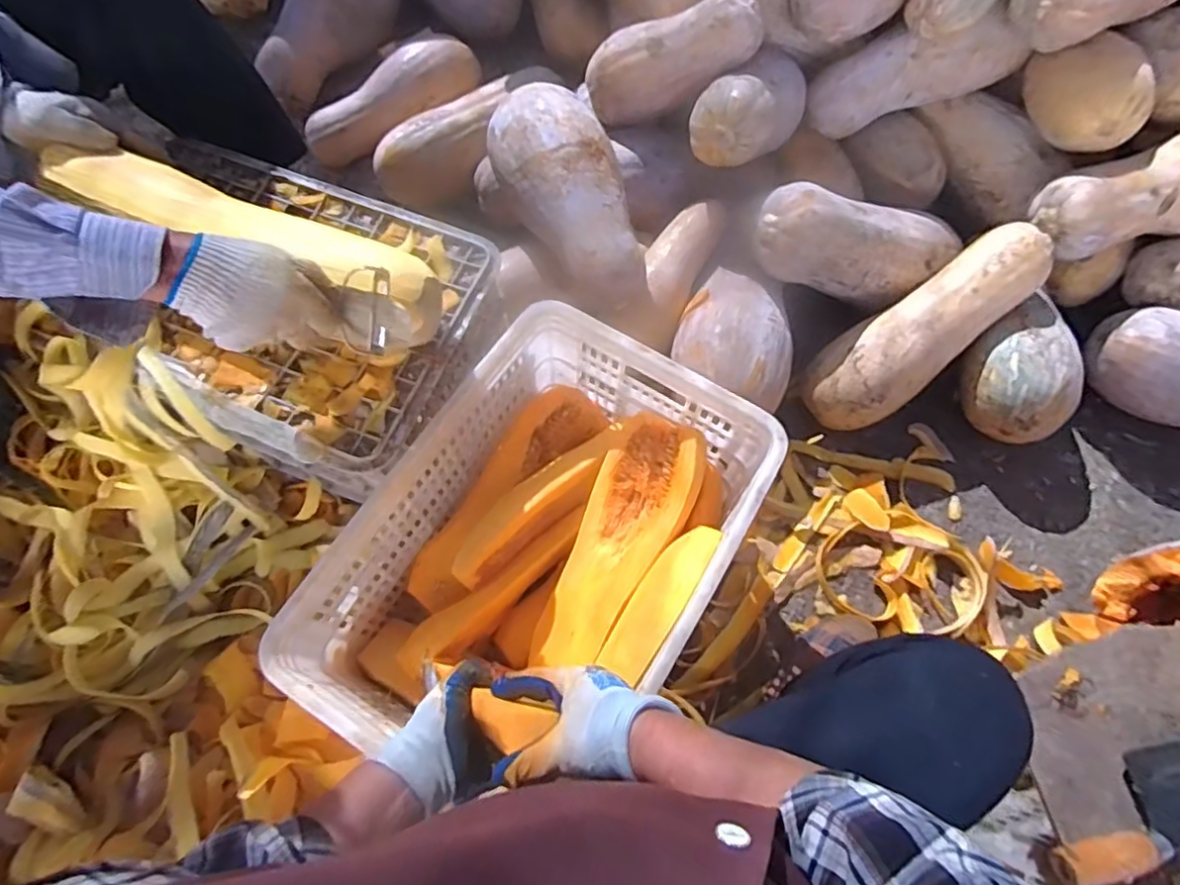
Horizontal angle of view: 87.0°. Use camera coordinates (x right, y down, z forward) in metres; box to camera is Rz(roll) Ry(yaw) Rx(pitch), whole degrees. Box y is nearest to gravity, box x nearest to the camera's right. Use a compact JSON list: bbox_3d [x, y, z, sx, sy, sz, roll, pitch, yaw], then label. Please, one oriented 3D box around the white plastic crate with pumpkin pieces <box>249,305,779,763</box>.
[{"bbox_3d":[-0.051,0.138,0.772,0.359,0.237,0.514,30,72,10],"label":"white plastic crate with pumpkin pieces"}]

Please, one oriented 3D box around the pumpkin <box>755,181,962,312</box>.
[{"bbox_3d":[0.417,-0.305,0.978,0.340,0.121,0.125,5,68,-20],"label":"pumpkin"}]

